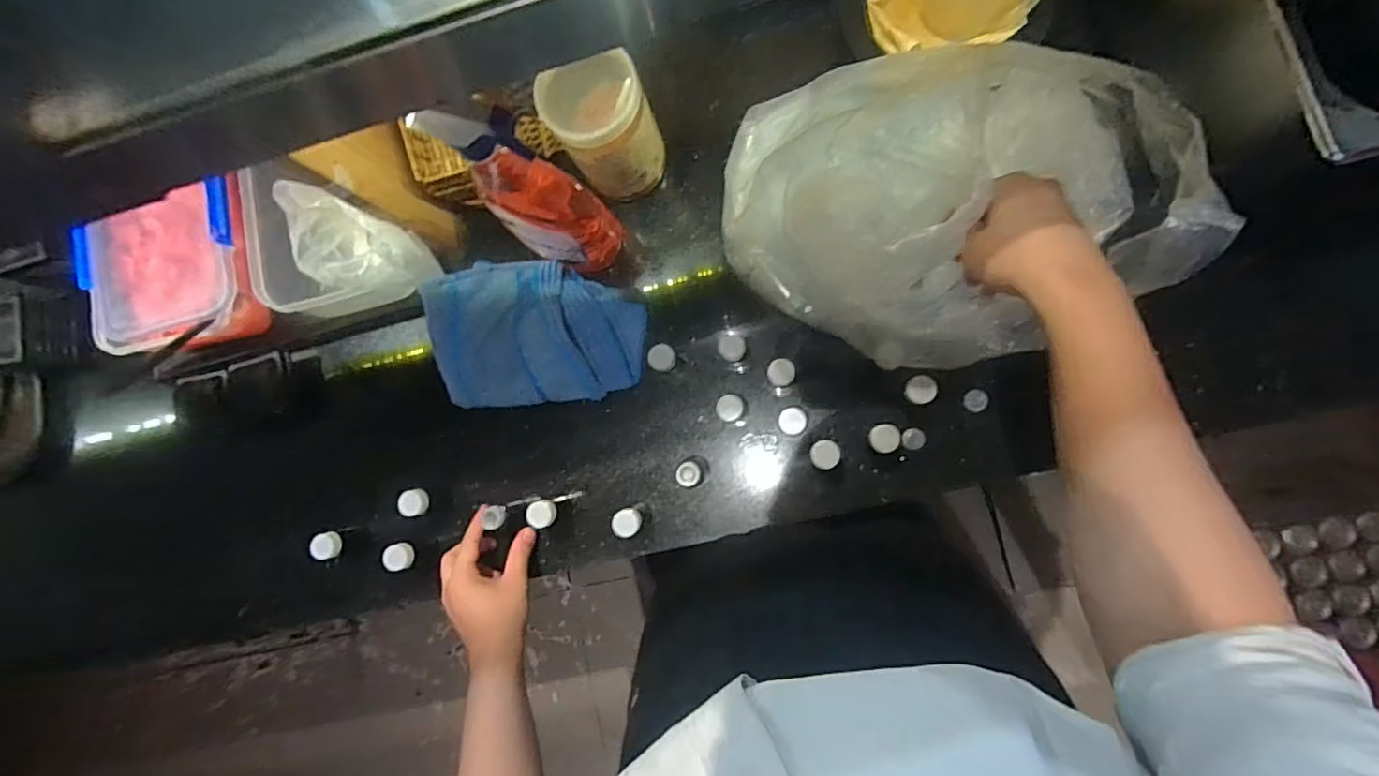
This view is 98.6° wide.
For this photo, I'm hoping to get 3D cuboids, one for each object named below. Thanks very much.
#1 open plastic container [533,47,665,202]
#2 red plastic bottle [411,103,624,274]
[{"bbox_3d":[-0.078,-0.248,0.574,0.087,0.133,0.088,0,87,7],"label":"open plastic container"},{"bbox_3d":[-0.138,-0.164,0.512,0.095,0.254,0.060,17,89,8],"label":"red plastic bottle"}]

